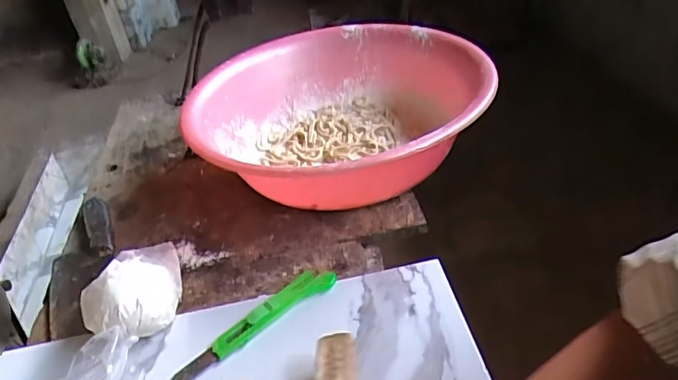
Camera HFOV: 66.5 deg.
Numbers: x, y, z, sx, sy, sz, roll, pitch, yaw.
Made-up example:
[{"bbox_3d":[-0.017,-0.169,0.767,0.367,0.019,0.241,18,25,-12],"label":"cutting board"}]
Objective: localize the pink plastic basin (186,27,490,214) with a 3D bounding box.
[{"bbox_3d":[0.007,-0.116,0.766,0.408,0.147,0.463,6,37,20],"label":"pink plastic basin"}]

